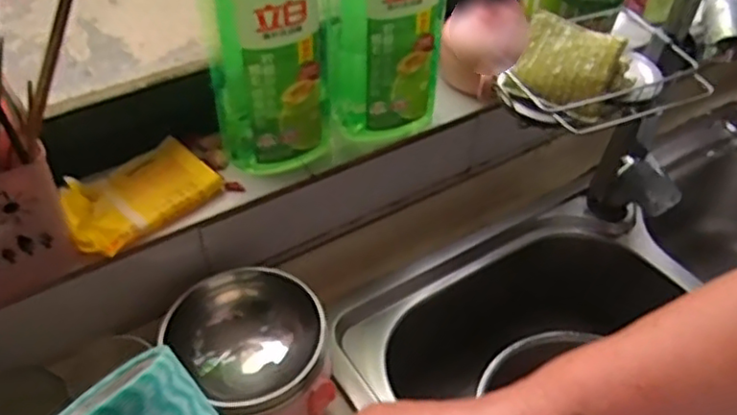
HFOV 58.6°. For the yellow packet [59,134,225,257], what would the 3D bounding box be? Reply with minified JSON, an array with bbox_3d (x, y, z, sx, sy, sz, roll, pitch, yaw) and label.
[{"bbox_3d":[-0.212,-0.018,0.597,0.137,0.033,0.092,-34,55,-30],"label":"yellow packet"}]

